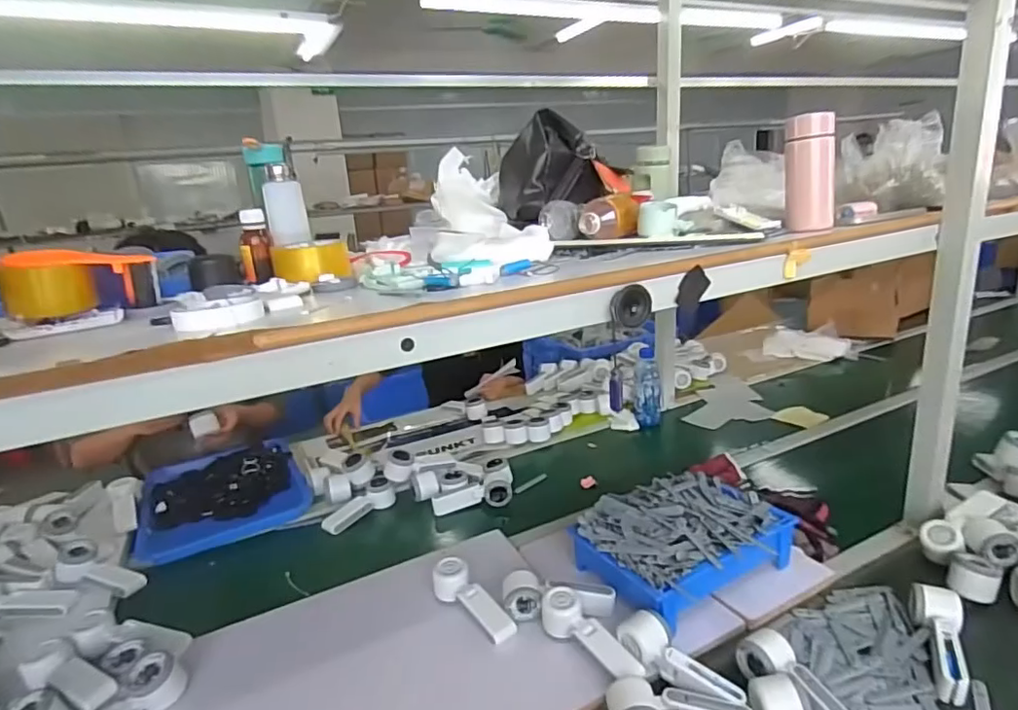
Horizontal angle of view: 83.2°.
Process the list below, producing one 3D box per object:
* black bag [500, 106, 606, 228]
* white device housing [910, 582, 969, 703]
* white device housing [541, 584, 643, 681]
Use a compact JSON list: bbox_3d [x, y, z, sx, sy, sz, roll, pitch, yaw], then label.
[{"bbox_3d":[0.071,-0.337,1.027,0.174,0.172,0.103,-5,17,-1],"label":"black bag"},{"bbox_3d":[0.578,0.380,0.772,0.056,0.051,0.162,6,19,31],"label":"white device housing"},{"bbox_3d":[0.110,0.383,0.792,0.053,0.048,0.159,-15,20,-32],"label":"white device housing"}]

